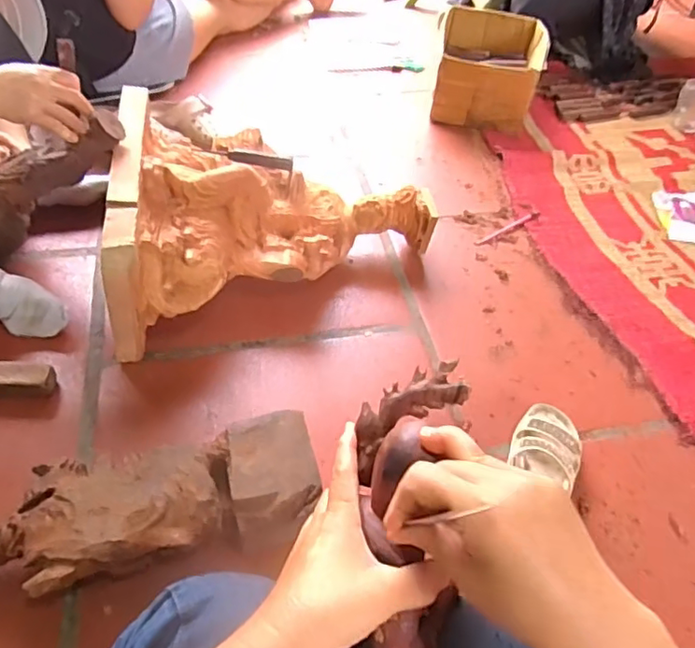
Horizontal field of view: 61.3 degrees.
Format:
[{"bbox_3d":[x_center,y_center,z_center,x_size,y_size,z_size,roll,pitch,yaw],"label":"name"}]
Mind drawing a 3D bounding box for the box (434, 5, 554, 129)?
[{"bbox_3d":[0.353,-0.630,1.452,0.257,0.141,0.331,11,48,3],"label":"box"}]

